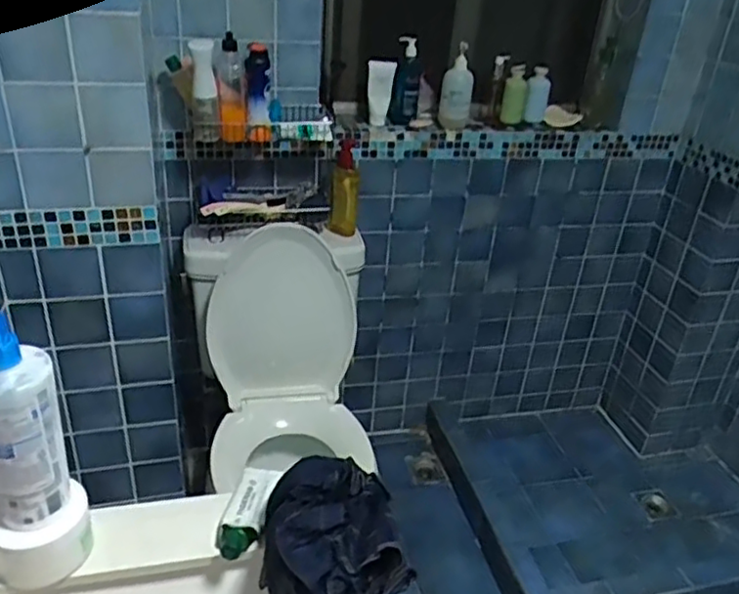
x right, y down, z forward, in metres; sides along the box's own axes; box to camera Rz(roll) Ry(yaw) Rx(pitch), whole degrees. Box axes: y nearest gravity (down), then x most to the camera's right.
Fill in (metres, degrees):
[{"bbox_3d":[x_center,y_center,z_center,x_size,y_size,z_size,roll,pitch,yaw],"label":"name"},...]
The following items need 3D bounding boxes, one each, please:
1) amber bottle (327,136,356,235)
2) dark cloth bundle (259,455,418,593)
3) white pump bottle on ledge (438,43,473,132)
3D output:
[{"bbox_3d":[-0.060,-0.258,1.551,0.067,0.198,0.051,3,30,-4],"label":"amber bottle"},{"bbox_3d":[-0.035,0.226,0.631,0.136,0.080,0.161,-2,30,-12],"label":"dark cloth bundle"},{"bbox_3d":[0.215,-0.511,1.601,0.078,0.184,0.057,9,30,7],"label":"white pump bottle on ledge"}]

